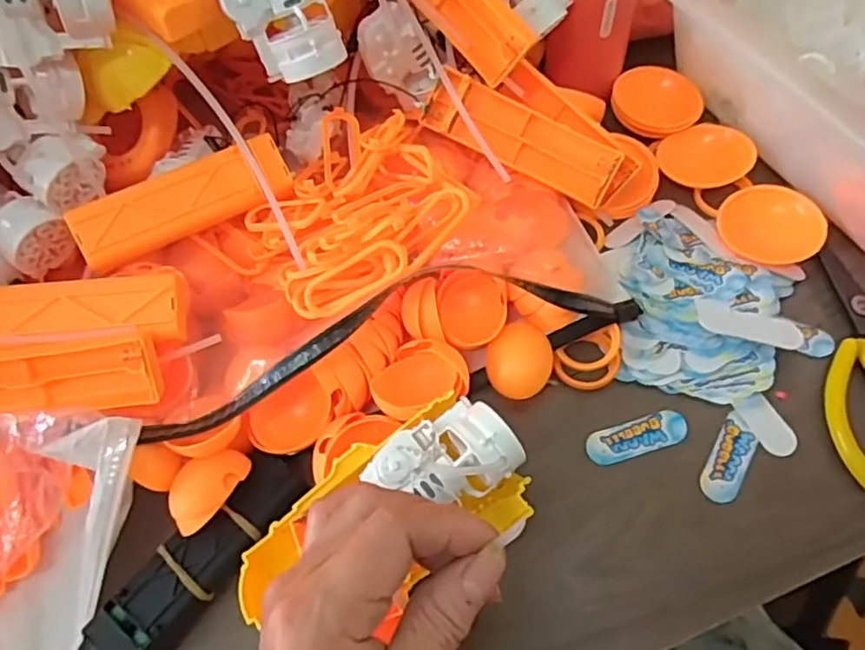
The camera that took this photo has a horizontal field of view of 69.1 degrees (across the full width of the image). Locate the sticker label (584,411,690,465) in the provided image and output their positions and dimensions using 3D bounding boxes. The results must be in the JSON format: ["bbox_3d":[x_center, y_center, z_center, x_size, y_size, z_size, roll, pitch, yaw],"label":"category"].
[{"bbox_3d":[0.104,0.057,0.320,0.051,0.004,0.018,-16,62,-4],"label":"sticker label"}]

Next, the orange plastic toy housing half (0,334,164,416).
[{"bbox_3d":[-0.181,0.029,0.284,0.108,0.026,0.034,-5,108,-1],"label":"orange plastic toy housing half"}]

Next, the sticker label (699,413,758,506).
[{"bbox_3d":[0.148,0.067,0.312,0.018,0.004,0.047,28,67,20],"label":"sticker label"}]

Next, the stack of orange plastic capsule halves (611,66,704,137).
[{"bbox_3d":[0.145,-0.144,0.404,0.045,0.013,0.051,-38,70,-13],"label":"stack of orange plastic capsule halves"}]

